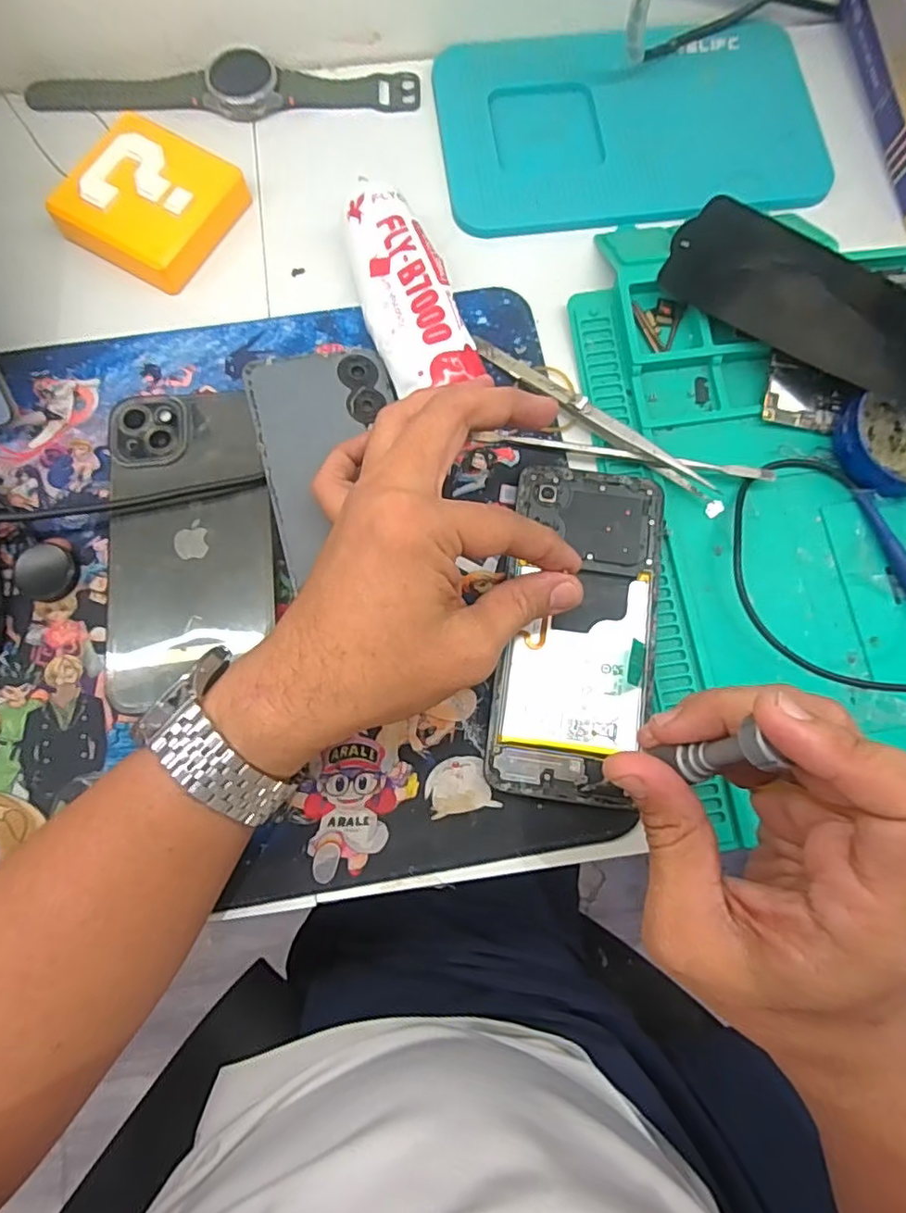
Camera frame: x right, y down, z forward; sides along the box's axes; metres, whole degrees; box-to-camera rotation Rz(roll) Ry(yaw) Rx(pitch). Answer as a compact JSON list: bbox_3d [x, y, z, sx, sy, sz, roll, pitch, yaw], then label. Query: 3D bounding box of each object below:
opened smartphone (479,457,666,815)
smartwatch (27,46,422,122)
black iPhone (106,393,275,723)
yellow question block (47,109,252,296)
[{"bbox_3d":[0.060,0.008,0.294,0.073,0.011,0.161,13,76,2],"label":"opened smartphone"},{"bbox_3d":[-0.142,-0.319,0.376,0.235,0.014,0.043,5,77,1],"label":"smartwatch"},{"bbox_3d":[-0.129,-0.034,0.299,0.078,0.010,0.153,-6,78,-1],"label":"black iPhone"},{"bbox_3d":[-0.171,-0.226,0.345,0.079,0.027,0.079,27,78,6],"label":"yellow question block"}]

